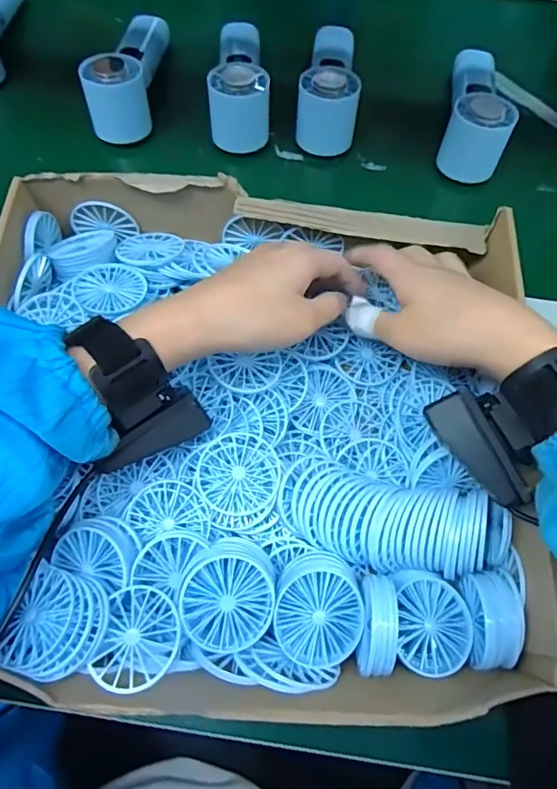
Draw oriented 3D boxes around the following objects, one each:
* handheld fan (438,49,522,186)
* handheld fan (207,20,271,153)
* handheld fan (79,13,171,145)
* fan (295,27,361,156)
[{"bbox_3d":[0.185,-0.277,0.475,0.053,0.058,0.139,10,69,2],"label":"handheld fan"},{"bbox_3d":[-0.037,-0.303,0.476,0.053,0.052,0.137,-2,69,-2],"label":"handheld fan"},{"bbox_3d":[-0.142,-0.315,0.480,0.050,0.059,0.156,5,69,0],"label":"handheld fan"},{"bbox_3d":[0.048,-0.305,0.484,0.054,0.048,0.156,5,69,0],"label":"fan"}]

